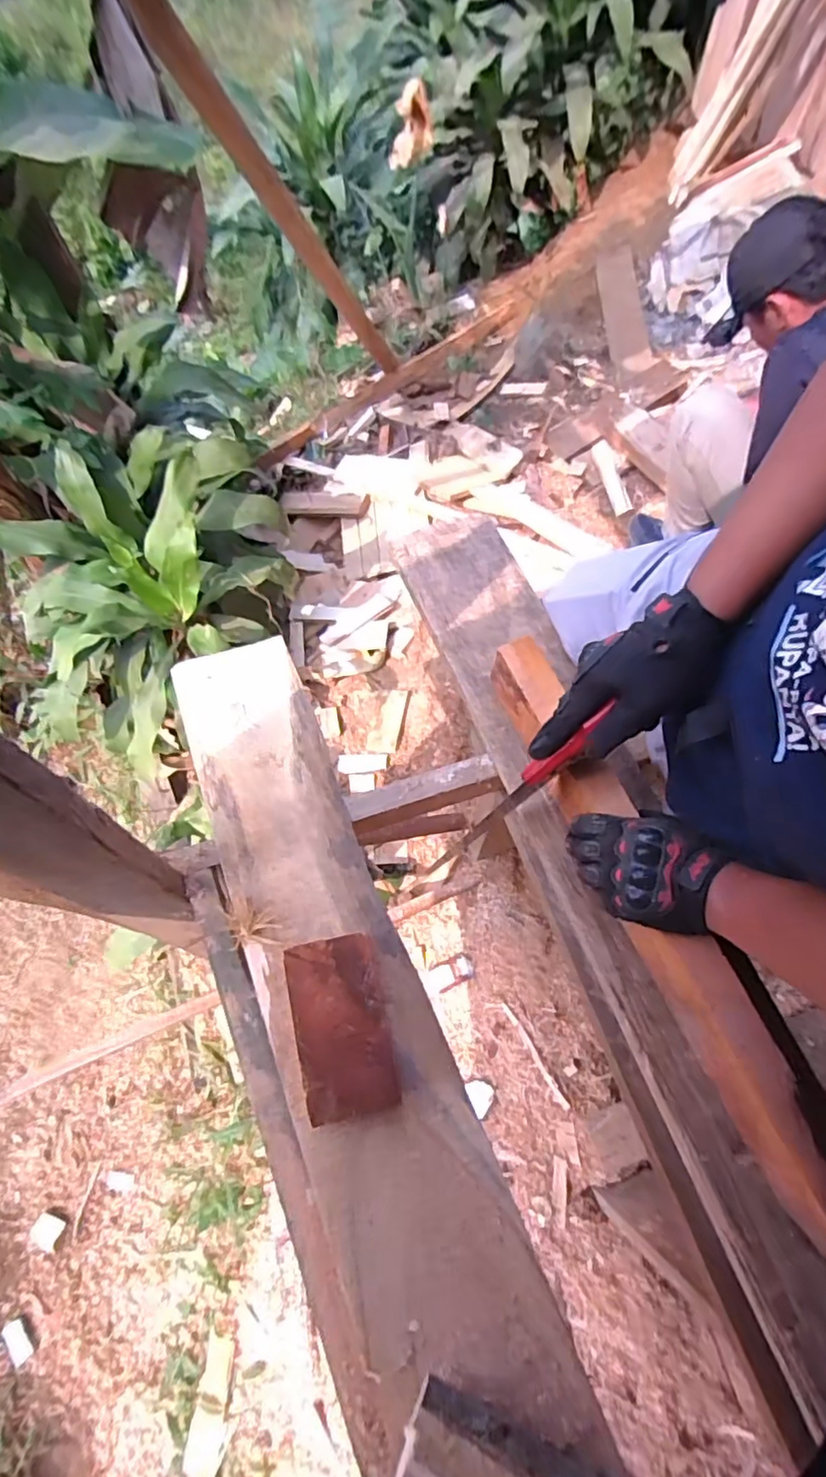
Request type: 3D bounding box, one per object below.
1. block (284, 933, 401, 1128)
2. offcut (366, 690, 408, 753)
[{"bbox_3d":[-0.070,0.287,0.607,0.092,0.043,0.162,-14,69,-4],"label":"block"},{"bbox_3d":[-0.064,-0.046,1.496,0.071,0.015,0.169,11,69,5],"label":"offcut"}]

